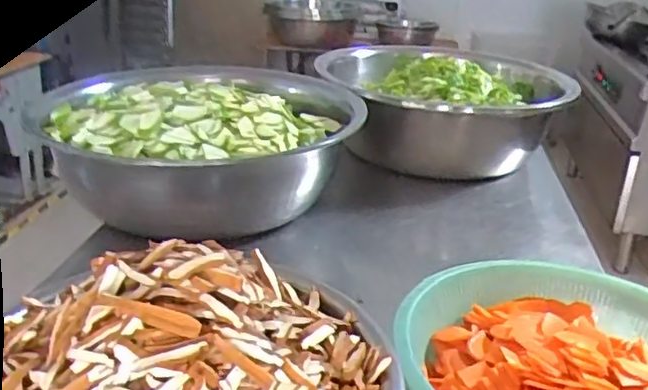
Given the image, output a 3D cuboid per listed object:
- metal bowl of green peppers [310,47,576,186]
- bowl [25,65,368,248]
[{"bbox_3d":[0.264,-0.184,1.420,0.482,0.213,0.497,3,23,-1],"label":"metal bowl of green peppers"},{"bbox_3d":[-0.186,-0.084,1.110,0.516,0.192,0.505,3,23,-1],"label":"bowl"}]

